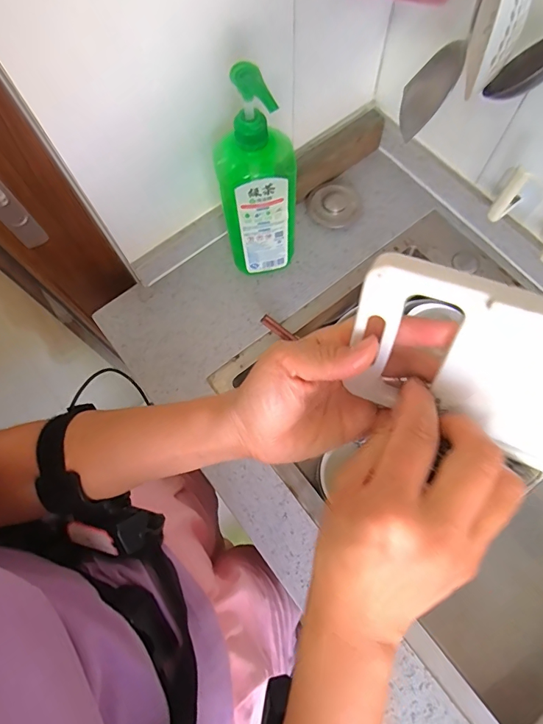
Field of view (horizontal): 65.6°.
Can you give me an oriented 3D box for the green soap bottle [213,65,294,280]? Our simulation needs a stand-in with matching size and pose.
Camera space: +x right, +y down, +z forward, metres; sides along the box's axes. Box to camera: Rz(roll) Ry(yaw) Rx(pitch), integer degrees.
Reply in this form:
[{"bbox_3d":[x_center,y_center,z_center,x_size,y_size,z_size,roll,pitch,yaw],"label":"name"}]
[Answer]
[{"bbox_3d":[-0.017,-0.204,0.511,0.091,0.277,0.067,-2,71,1],"label":"green soap bottle"}]

